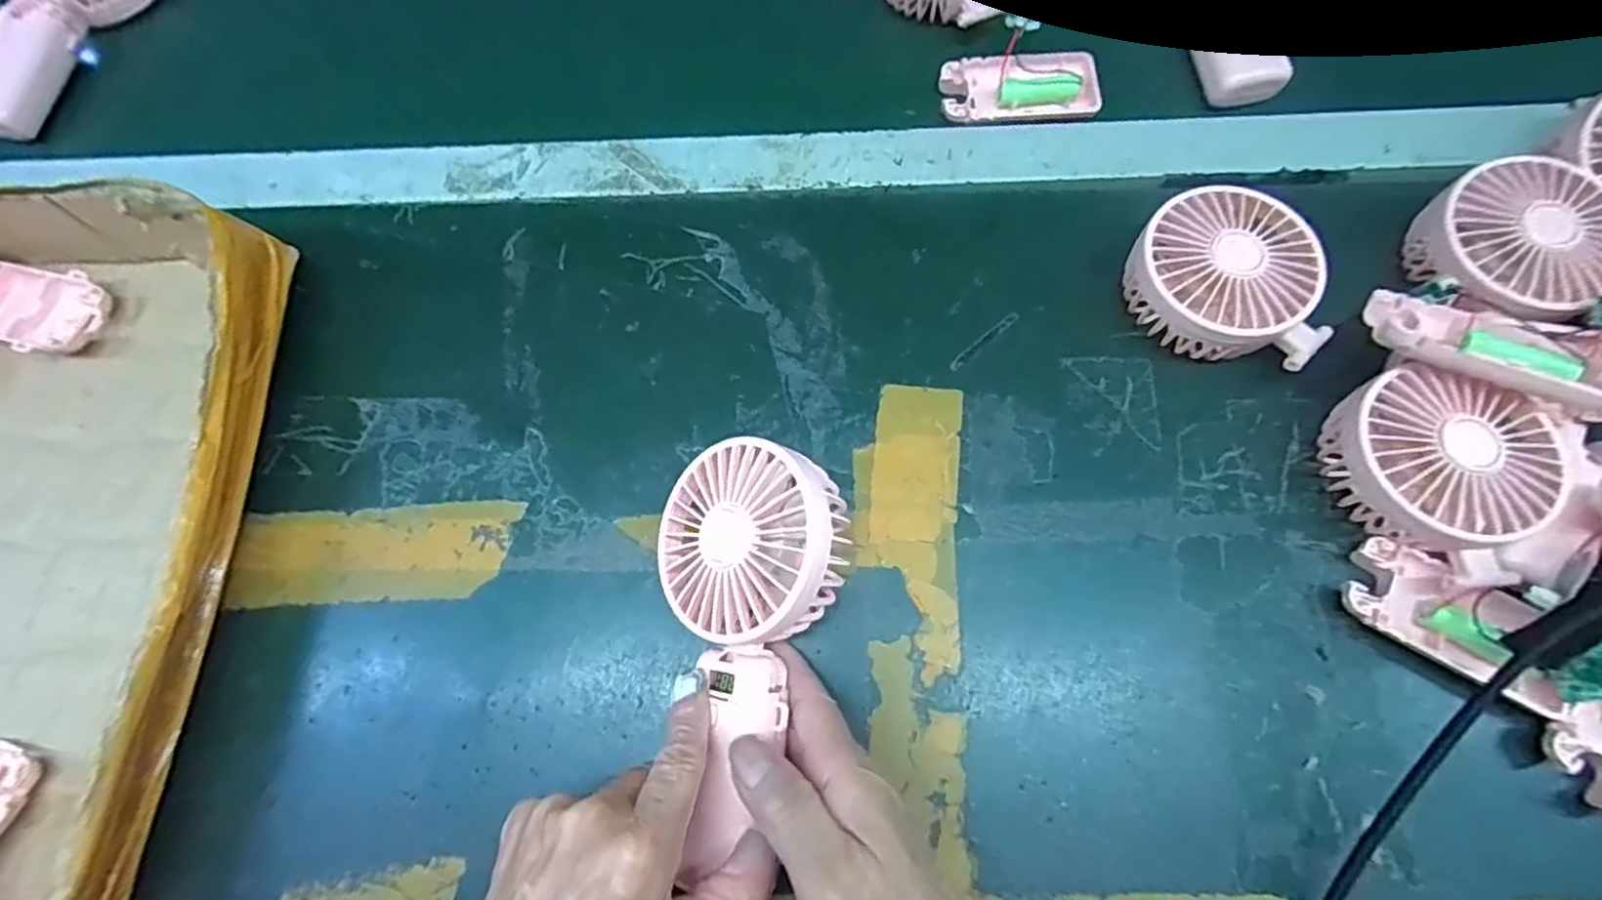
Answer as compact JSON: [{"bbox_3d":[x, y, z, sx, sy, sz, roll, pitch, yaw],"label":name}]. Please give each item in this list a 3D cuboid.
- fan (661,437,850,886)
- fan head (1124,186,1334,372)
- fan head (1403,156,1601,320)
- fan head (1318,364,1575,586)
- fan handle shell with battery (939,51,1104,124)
[{"bbox_3d":[-0.020,0.077,0.276,0.079,0.045,0.163,-4,72,1],"label":"fan"},{"bbox_3d":[0.221,-0.089,0.352,0.097,0.042,0.086,14,73,6],"label":"fan head"},{"bbox_3d":[0.366,-0.104,0.348,0.091,0.040,0.084,-25,73,-6],"label":"fan head"},{"bbox_3d":[0.295,0.006,0.317,0.085,0.046,0.082,-1,72,2],"label":"fan head"},{"bbox_3d":[0.136,-0.226,0.416,0.096,0.010,0.045,-1,72,2],"label":"fan handle shell with battery"}]

